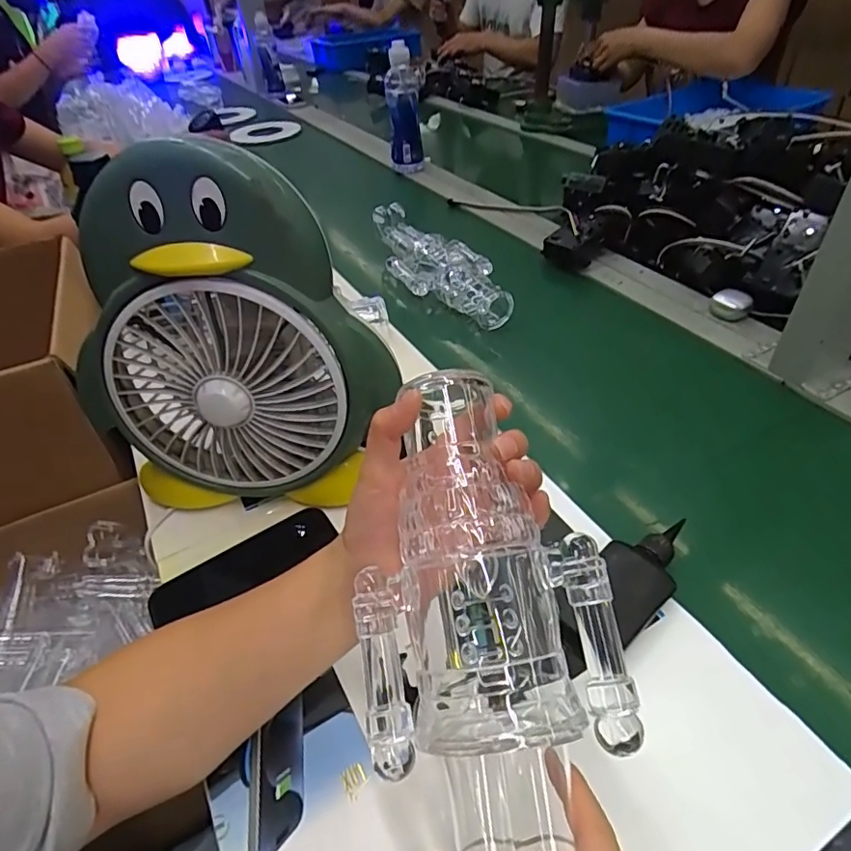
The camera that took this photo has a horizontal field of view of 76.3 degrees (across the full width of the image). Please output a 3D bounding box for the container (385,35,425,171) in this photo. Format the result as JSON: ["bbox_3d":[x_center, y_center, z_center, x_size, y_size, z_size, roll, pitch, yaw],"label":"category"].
[{"bbox_3d":[-0.045,-0.632,1.100,0.072,0.224,0.068,-7,42,-2],"label":"container"}]

